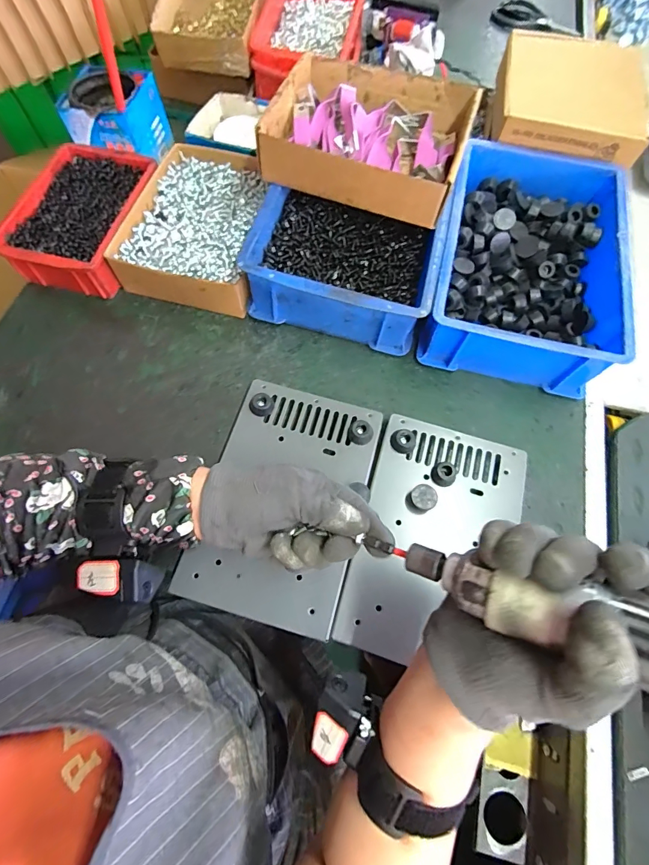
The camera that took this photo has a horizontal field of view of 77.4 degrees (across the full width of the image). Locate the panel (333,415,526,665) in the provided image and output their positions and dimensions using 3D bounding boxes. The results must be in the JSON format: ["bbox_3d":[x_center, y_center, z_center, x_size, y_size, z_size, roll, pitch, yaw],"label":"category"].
[{"bbox_3d":[0.106,0.099,0.389,0.143,0.029,0.224,17,67,6],"label":"panel"}]

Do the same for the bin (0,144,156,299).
[{"bbox_3d":[-0.298,-0.265,0.507,0.133,0.060,0.192,12,68,3],"label":"bin"}]

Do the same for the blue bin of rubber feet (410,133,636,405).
[{"bbox_3d":[0.236,-0.202,0.486,0.193,0.087,0.295,15,67,5],"label":"blue bin of rubber feet"}]

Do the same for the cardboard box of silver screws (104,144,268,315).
[{"bbox_3d":[-0.148,-0.264,0.517,0.165,0.056,0.218,13,68,3],"label":"cardboard box of silver screws"}]

